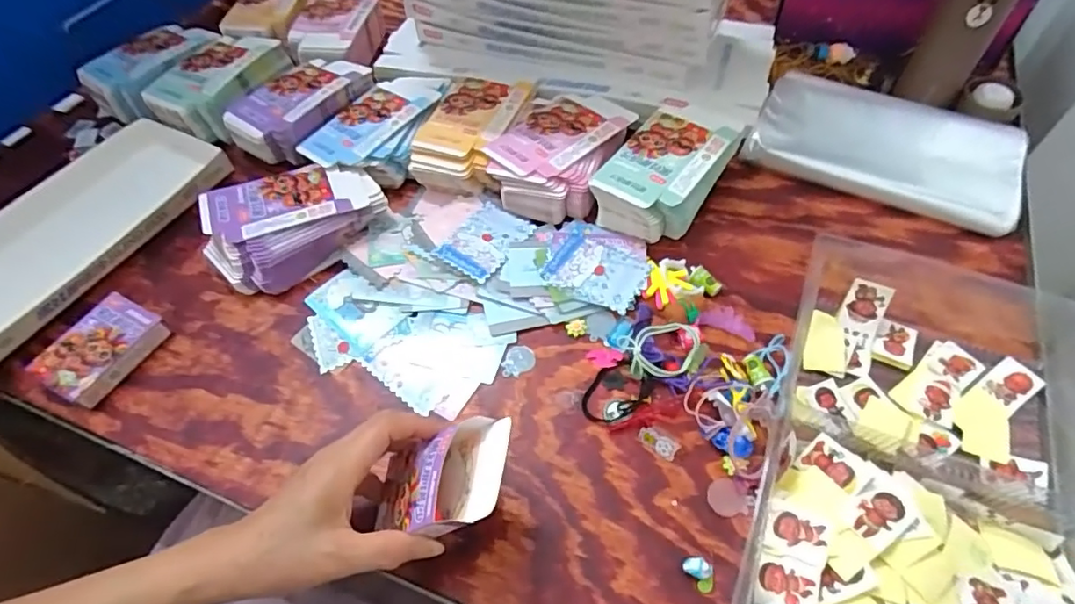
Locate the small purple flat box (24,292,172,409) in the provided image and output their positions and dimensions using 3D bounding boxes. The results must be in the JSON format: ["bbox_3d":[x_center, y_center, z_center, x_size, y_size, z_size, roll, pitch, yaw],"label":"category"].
[{"bbox_3d":[-0.382,0.042,0.495,0.063,0.026,0.090,27,63,19],"label":"small purple flat box"}]

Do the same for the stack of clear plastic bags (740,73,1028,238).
[{"bbox_3d":[0.359,-0.167,0.585,0.245,0.029,0.150,23,62,18],"label":"stack of clear plastic bags"}]

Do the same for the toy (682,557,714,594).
[{"bbox_3d":[0.110,0.184,0.381,0.015,0.014,0.024,-38,63,-19],"label":"toy"}]

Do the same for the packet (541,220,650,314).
[{"bbox_3d":[0.055,-0.038,0.525,0.094,0.006,0.082,18,60,15],"label":"packet"}]

